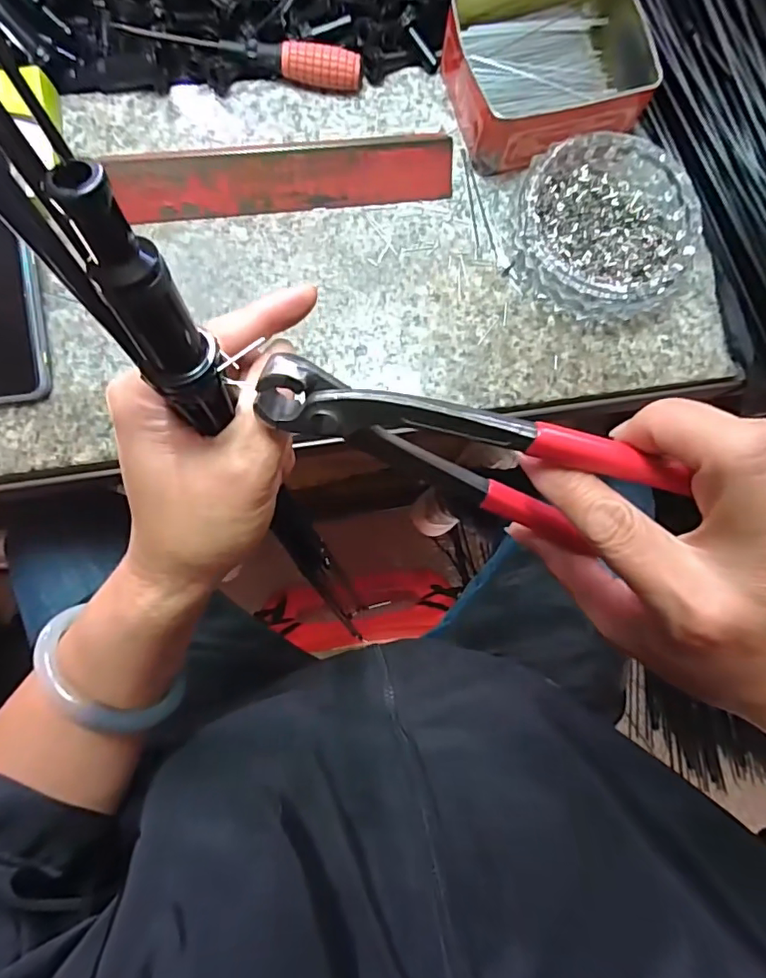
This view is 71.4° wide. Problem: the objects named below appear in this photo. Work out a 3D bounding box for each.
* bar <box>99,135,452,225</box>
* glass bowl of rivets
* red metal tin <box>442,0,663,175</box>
[{"bbox_3d":[-0.063,-0.204,0.350,0.217,0.038,0.007,-8,38,-5],"label":"bar"},{"bbox_3d":[0.151,-0.176,0.360,0.124,0.029,0.115,0,83,-4],"label":"glass bowl of rivets"},{"bbox_3d":[0.115,-0.287,0.364,0.137,0.043,0.113,-18,84,-6],"label":"red metal tin"}]

